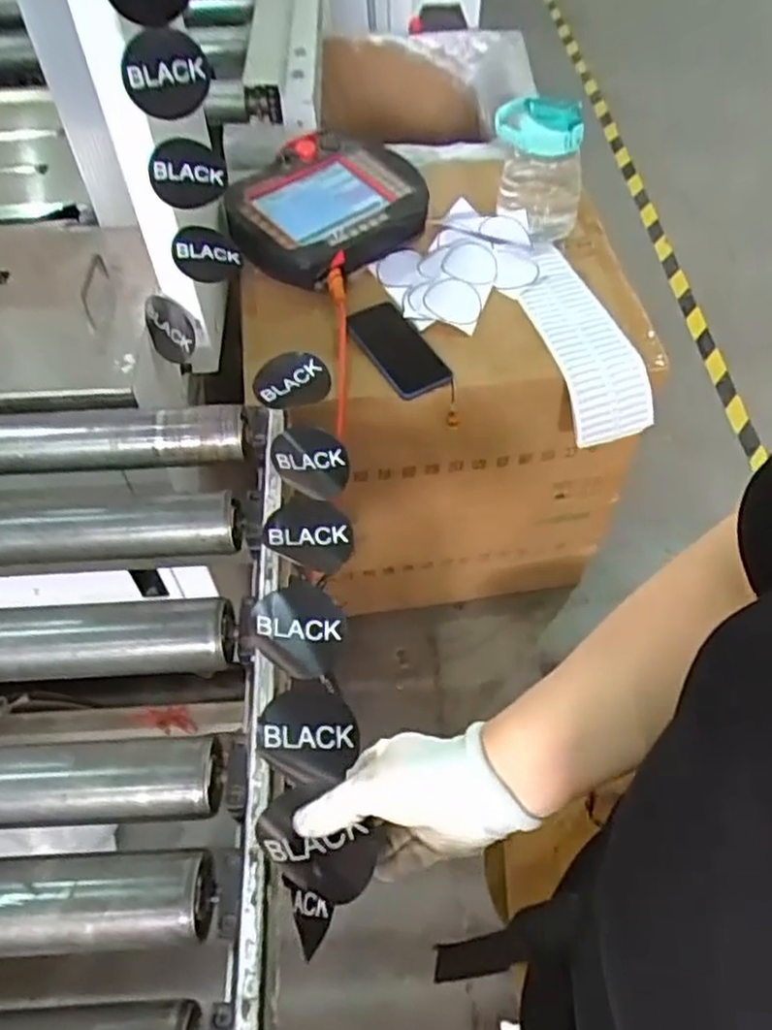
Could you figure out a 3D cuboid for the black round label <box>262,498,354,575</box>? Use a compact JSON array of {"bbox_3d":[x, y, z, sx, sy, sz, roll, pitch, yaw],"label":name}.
[{"bbox_3d":[-0.066,0.015,0.629,0.074,0.013,0.072,4,58,-6],"label":"black round label"}]

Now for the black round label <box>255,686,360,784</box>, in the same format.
[{"bbox_3d":[-0.056,0.159,0.535,0.071,0.016,0.074,14,41,-13],"label":"black round label"}]

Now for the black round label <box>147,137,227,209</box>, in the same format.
[{"bbox_3d":[-0.199,-0.343,0.732,0.072,0.073,0.012,10,51,-33],"label":"black round label"}]

